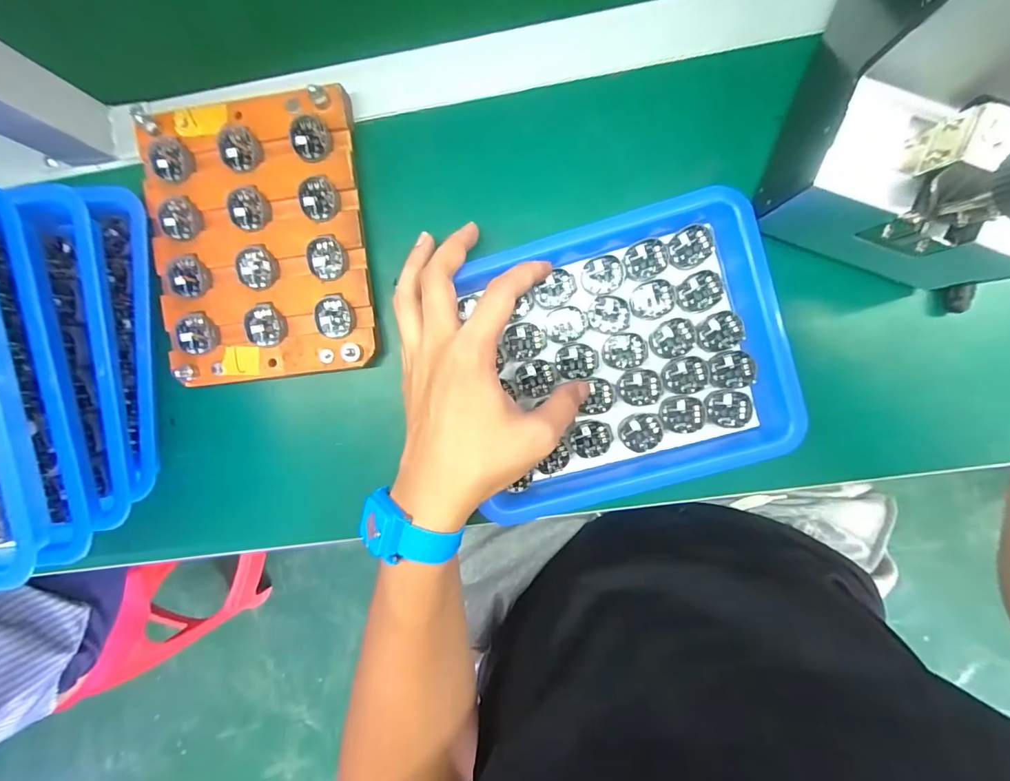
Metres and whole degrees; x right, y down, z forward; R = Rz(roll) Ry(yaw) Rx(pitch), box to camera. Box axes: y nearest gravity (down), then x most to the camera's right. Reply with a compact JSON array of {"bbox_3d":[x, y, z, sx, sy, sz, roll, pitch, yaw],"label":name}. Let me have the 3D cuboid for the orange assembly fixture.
[{"bbox_3d":[-0.169,-0.102,0.312,0.145,0.015,0.185,-6,91,6],"label":"orange assembly fixture"}]

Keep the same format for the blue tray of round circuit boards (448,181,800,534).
[{"bbox_3d":[0.076,-0.020,0.303,0.195,0.026,0.179,-16,90,6],"label":"blue tray of round circuit boards"}]

